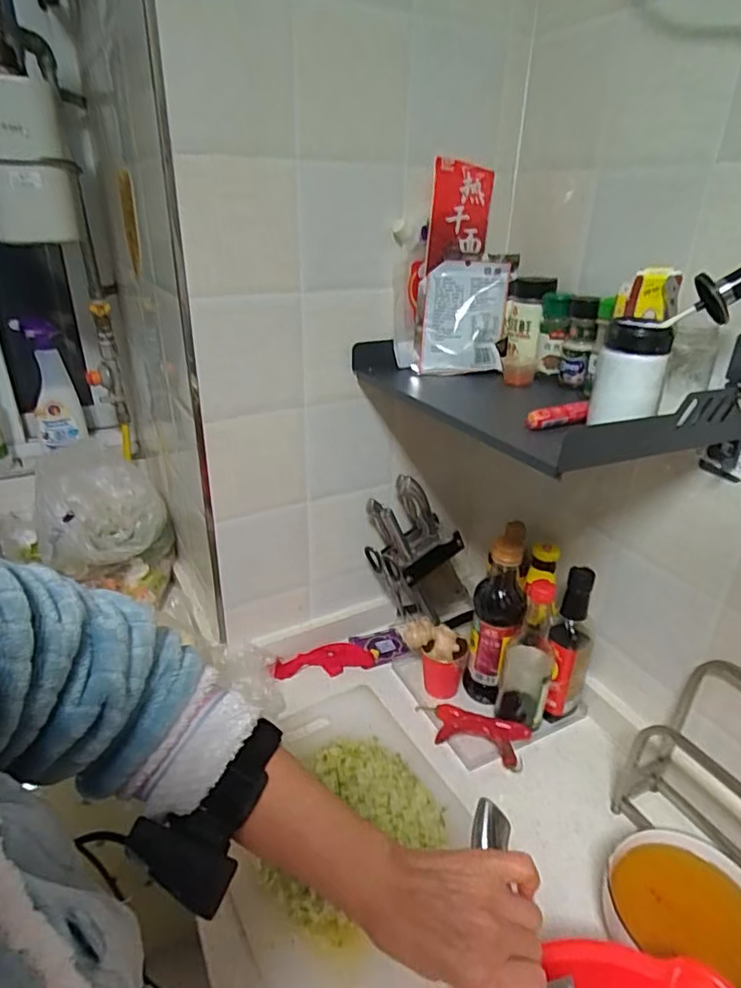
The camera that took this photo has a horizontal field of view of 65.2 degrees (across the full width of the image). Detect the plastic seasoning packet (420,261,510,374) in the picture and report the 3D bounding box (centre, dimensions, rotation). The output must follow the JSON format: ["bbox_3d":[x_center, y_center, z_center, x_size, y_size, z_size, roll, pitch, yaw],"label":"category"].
[{"bbox_3d":[0.128,-0.240,0.790,0.111,0.148,0.018,5,0,4],"label":"plastic seasoning packet"}]

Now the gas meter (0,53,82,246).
[{"bbox_3d":[-0.552,-0.516,0.886,0.179,0.234,0.174,-12,30,-25],"label":"gas meter"}]

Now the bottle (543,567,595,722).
[{"bbox_3d":[0.277,0.221,0.810,0.050,0.251,0.065,14,30,24],"label":"bottle"}]

